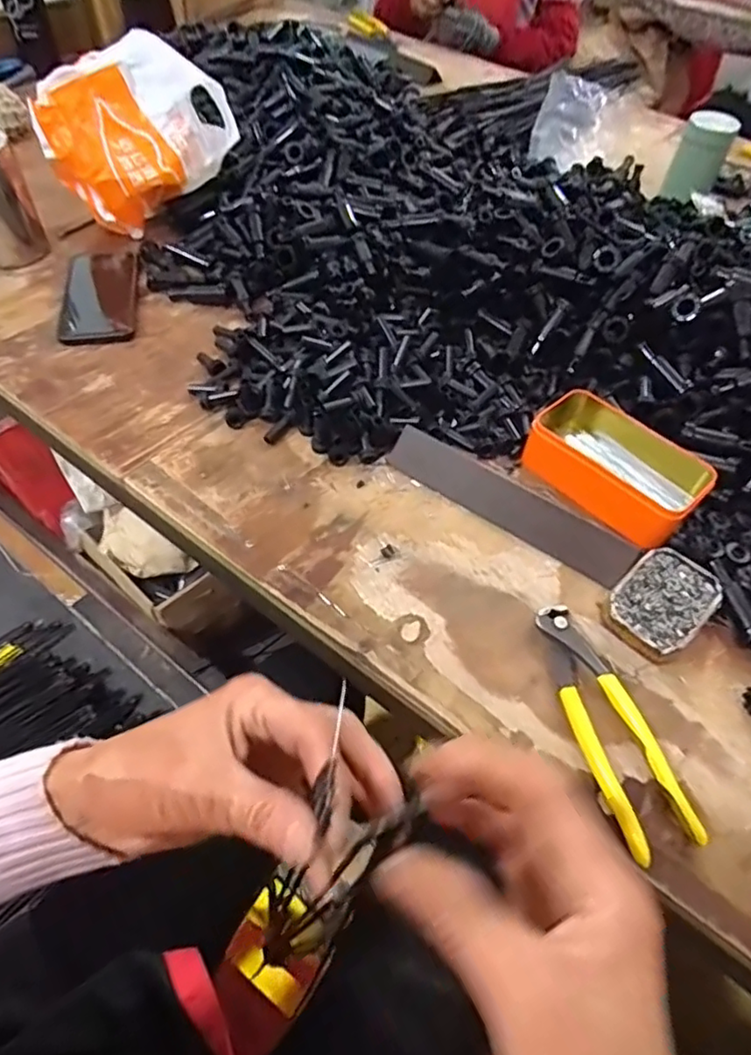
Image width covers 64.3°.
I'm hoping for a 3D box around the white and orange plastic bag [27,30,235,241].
[{"bbox_3d":[-0.273,-0.442,0.689,0.207,0.152,0.108,-35,63,-26],"label":"white and orange plastic bag"}]

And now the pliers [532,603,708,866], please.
[{"bbox_3d":[0.155,0.127,0.400,0.046,0.016,0.165,-10,55,-12],"label":"pliers"}]

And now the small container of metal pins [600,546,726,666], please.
[{"bbox_3d":[0.215,0.057,0.451,0.089,0.022,0.061,-34,63,-26],"label":"small container of metal pins"}]

